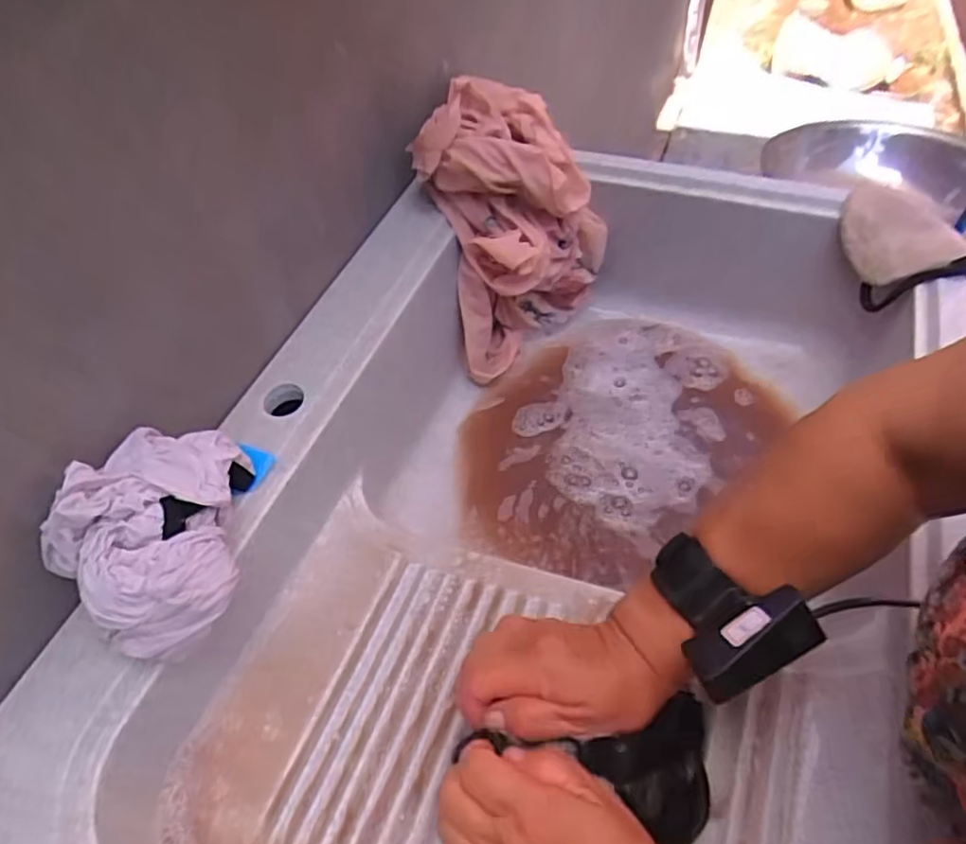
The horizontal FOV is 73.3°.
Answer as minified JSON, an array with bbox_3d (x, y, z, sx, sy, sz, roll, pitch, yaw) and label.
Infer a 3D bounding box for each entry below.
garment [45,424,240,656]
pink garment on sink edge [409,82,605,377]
[{"bbox_3d":[-0.220,0.073,0.429,0.100,0.095,0.137,-14,52,-5],"label":"garment"},{"bbox_3d":[0.040,-0.203,0.728,0.182,0.298,0.118,-21,53,-11],"label":"pink garment on sink edge"}]

